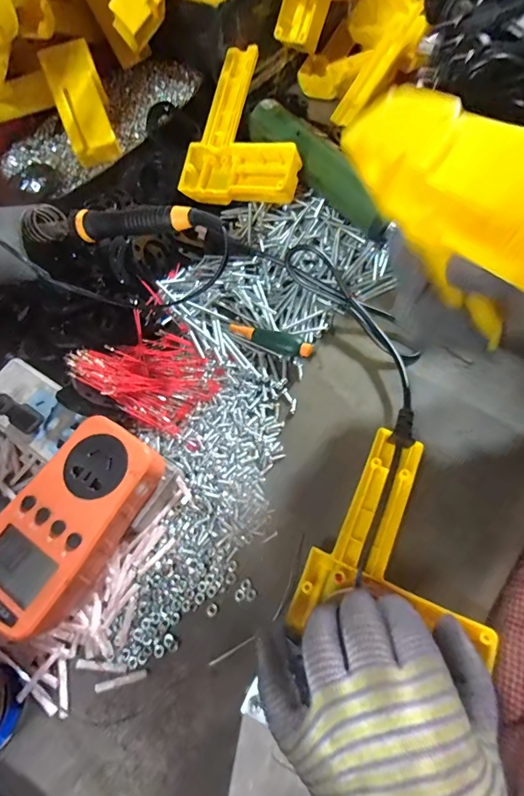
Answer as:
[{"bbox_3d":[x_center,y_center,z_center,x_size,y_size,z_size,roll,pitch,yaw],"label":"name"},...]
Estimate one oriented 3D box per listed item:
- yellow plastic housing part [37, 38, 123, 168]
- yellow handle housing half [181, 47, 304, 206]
[{"bbox_3d":[-0.174,-0.284,0.375,0.045,0.024,0.100,-18,100,-7],"label":"yellow plastic housing part"},{"bbox_3d":[-0.008,-0.252,0.369,0.112,0.029,0.141,19,94,18],"label":"yellow handle housing half"}]

